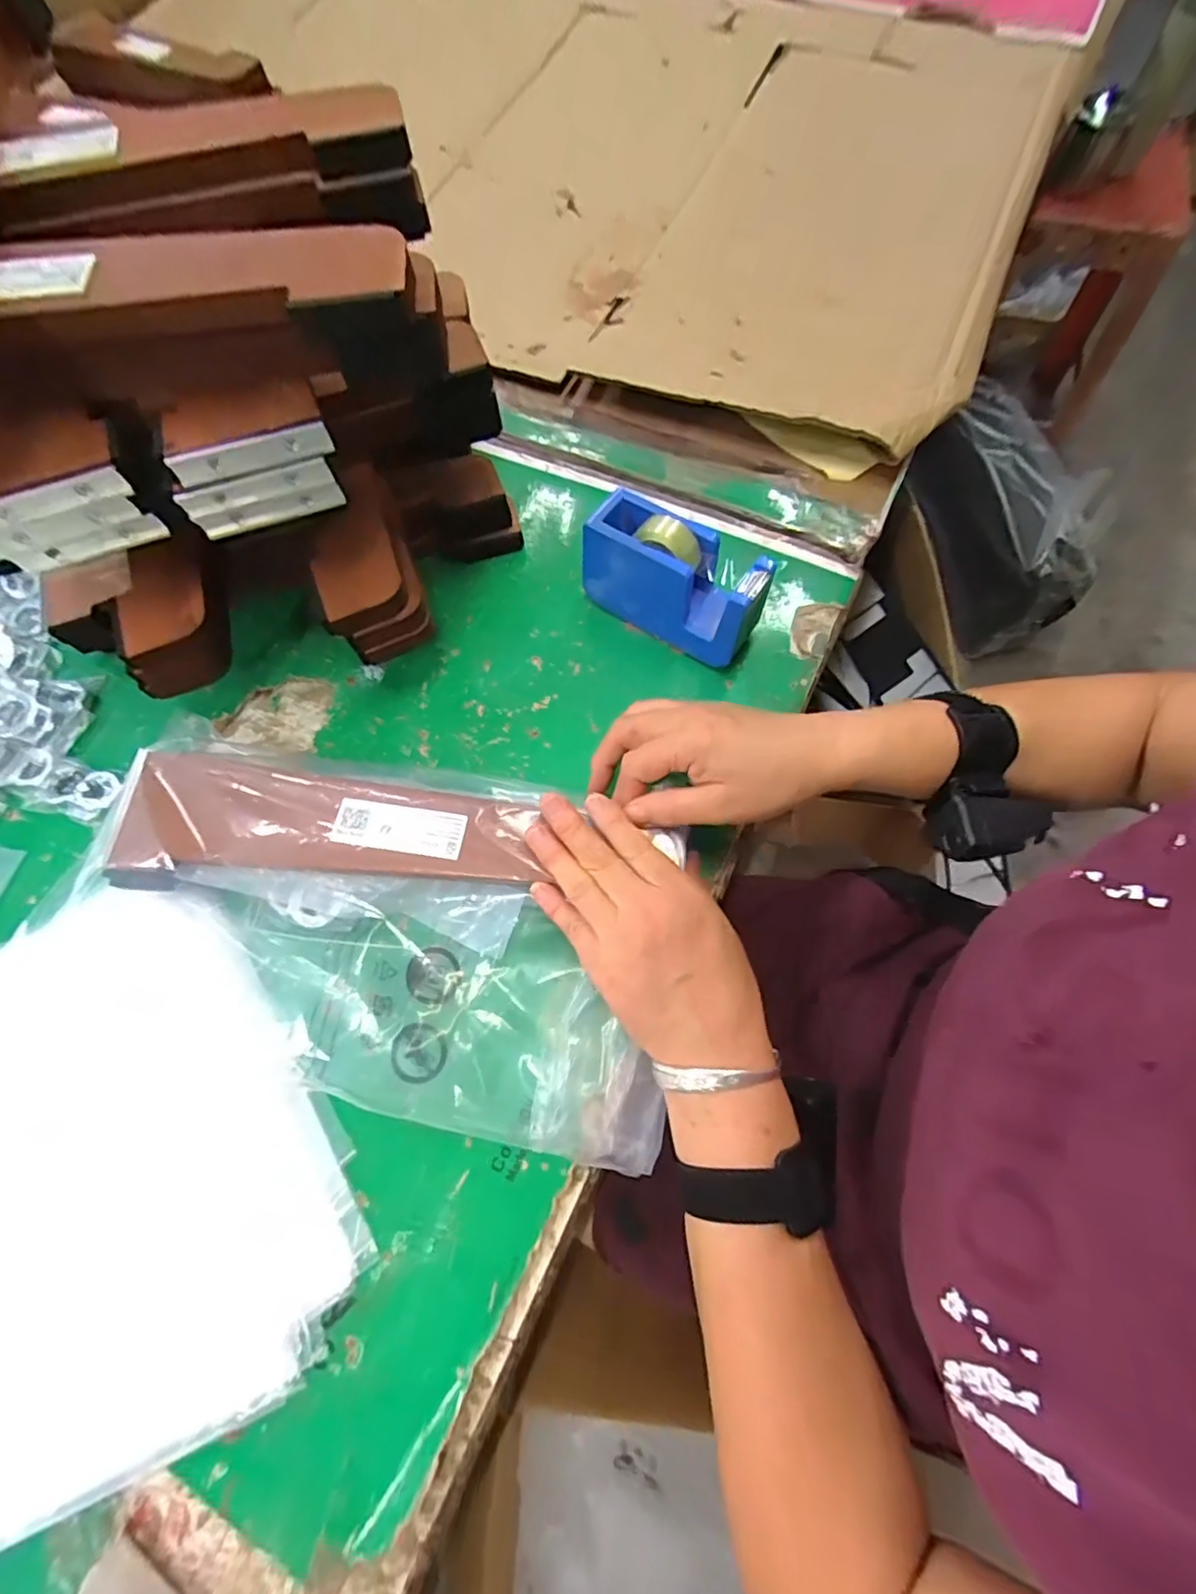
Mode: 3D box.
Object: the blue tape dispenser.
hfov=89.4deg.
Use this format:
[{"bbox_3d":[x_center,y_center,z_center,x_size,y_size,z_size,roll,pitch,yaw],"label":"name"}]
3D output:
[{"bbox_3d":[0.056,-0.155,0.434,0.130,0.078,0.049,32,73,13],"label":"blue tape dispenser"}]

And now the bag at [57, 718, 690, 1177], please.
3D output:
[{"bbox_3d":[-0.134,0.075,0.369,0.358,0.051,0.196,11,70,6],"label":"bag"}]

